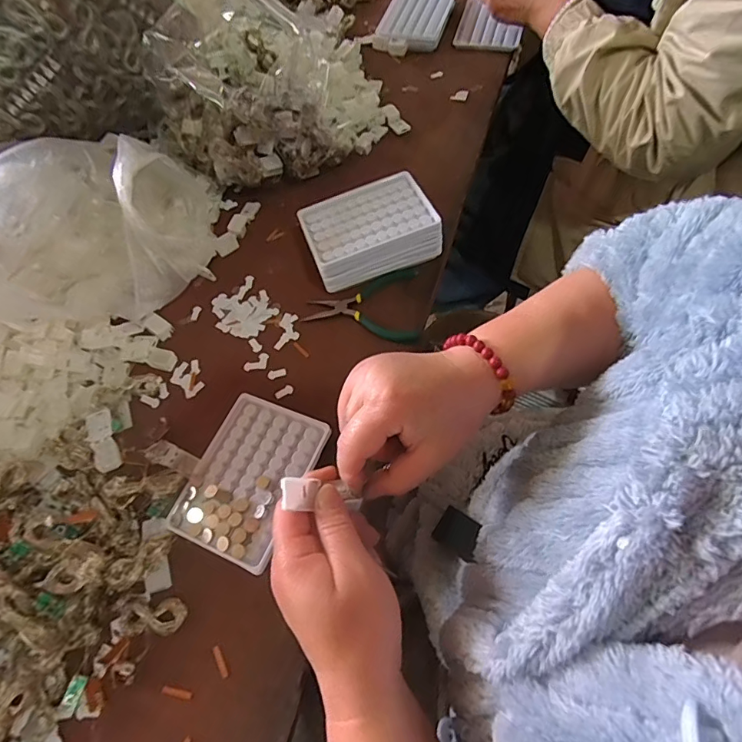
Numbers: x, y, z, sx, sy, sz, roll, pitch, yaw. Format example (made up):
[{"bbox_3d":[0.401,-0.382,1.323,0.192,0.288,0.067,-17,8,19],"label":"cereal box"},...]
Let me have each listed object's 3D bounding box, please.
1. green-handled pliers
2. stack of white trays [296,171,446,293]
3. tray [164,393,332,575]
[{"bbox_3d":[-0.010,-0.064,0.472,0.114,0.012,0.080,-4,62,3],"label":"green-handled pliers"},{"bbox_3d":[-0.003,-0.149,0.495,0.128,0.053,0.102,-19,62,-5],"label":"stack of white trays"},{"bbox_3d":[-0.103,0.090,0.398,0.094,0.018,0.128,19,65,15],"label":"tray"}]

